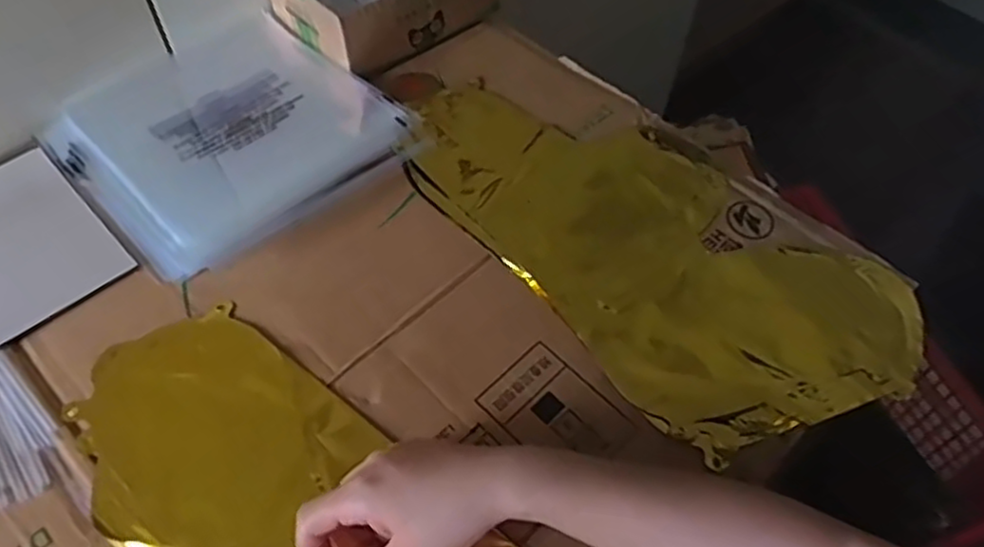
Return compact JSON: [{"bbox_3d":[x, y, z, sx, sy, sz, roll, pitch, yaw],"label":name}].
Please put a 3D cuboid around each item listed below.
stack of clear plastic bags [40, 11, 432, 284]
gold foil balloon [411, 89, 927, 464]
[{"bbox_3d":[-0.218,-0.117,0.600,0.230,0.025,0.226,-39,66,-25],"label":"stack of clear plastic bags"},{"bbox_3d":[0.120,-0.034,0.572,0.223,0.030,0.402,-35,64,-23],"label":"gold foil balloon"}]

